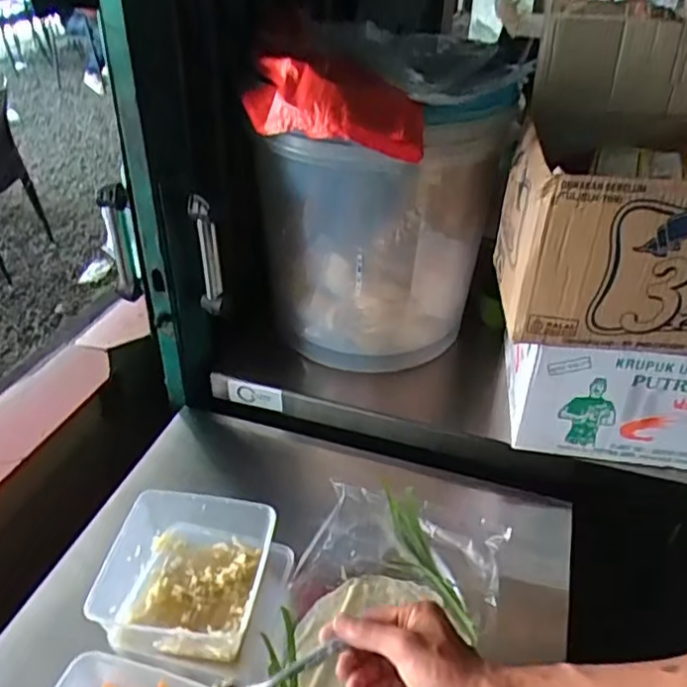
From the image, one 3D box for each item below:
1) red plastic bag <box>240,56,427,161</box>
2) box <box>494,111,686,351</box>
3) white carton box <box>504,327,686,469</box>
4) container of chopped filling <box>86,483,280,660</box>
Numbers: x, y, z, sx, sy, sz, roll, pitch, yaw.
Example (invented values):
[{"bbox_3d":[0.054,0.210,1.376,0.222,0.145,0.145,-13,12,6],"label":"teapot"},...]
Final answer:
[{"bbox_3d":[-0.011,-0.290,0.783,0.206,0.103,0.244,-2,36,-5],"label":"red plastic bag"},{"bbox_3d":[0.411,-0.152,0.806,0.415,0.208,0.270,3,35,2],"label":"box"},{"bbox_3d":[0.423,0.051,0.869,0.379,0.184,0.142,7,36,7],"label":"white carton box"},{"bbox_3d":[-0.177,0.257,0.745,0.164,0.079,0.185,7,36,7],"label":"container of chopped filling"}]

